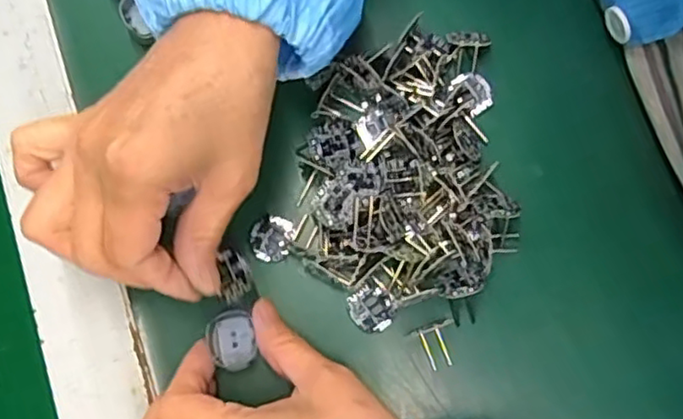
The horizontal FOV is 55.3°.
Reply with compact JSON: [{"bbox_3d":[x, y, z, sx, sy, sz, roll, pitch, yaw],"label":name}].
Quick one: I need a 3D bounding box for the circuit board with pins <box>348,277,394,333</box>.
[{"bbox_3d":[0.015,0.049,0.331,0.021,0.004,0.026,-23,77,-4],"label":"circuit board with pins"}]

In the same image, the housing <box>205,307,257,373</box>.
[{"bbox_3d":[-0.055,0.065,0.322,0.022,0.007,0.029,-15,77,-3],"label":"housing"}]

